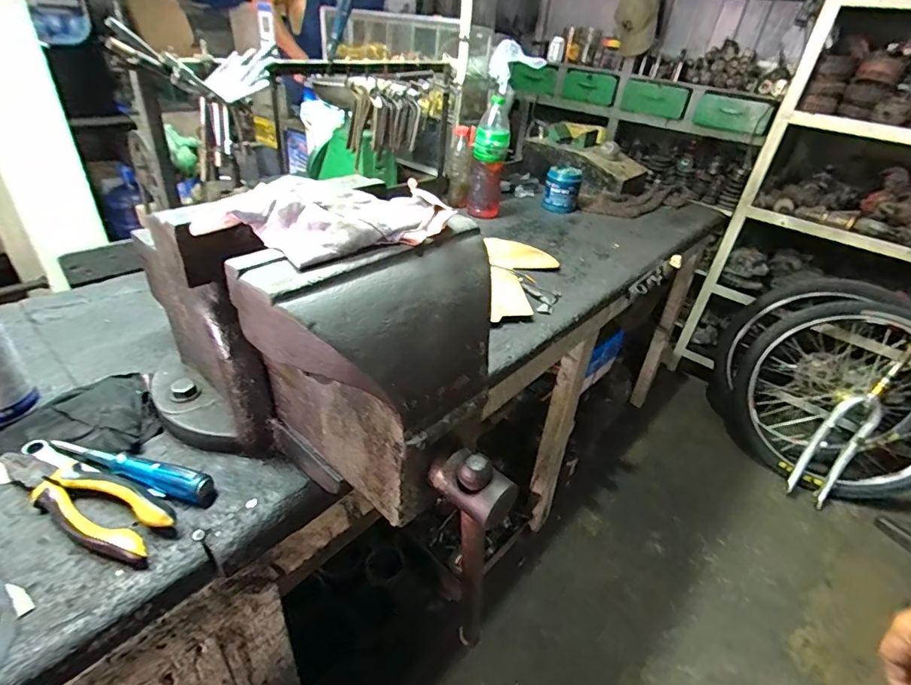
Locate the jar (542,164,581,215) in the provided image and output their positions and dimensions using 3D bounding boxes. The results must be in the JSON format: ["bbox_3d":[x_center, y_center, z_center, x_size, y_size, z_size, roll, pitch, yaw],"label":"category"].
[{"bbox_3d":[0.292,-0.422,1.269,0.092,0.103,0.102,14,35,10],"label":"jar"}]

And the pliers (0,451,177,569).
[{"bbox_3d":[-0.348,0.142,0.432,0.200,0.028,0.056,17,36,15],"label":"pliers"}]

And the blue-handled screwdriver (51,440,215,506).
[{"bbox_3d":[-0.327,0.122,0.459,0.181,0.026,0.023,13,35,9],"label":"blue-handled screwdriver"}]

